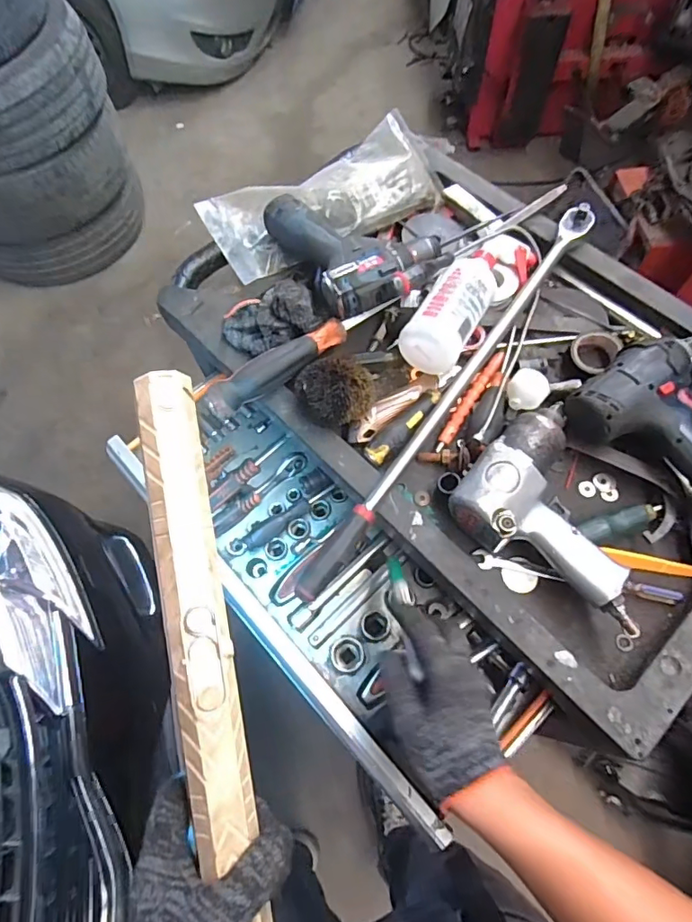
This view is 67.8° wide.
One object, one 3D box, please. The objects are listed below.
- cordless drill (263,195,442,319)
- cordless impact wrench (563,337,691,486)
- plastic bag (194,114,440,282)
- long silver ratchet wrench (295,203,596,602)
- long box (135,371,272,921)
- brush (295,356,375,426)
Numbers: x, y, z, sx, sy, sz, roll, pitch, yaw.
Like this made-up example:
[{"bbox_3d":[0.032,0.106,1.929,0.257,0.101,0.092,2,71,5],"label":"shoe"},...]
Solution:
[{"bbox_3d":[0.010,-0.270,0.640,0.149,0.058,0.225,-31,69,-10],"label":"cordless drill"},{"bbox_3d":[0.391,-0.037,0.529,0.203,0.075,0.249,-36,56,-12],"label":"cordless impact wrench"},{"bbox_3d":[-0.031,-0.363,0.706,0.322,0.044,0.157,-26,68,-8],"label":"plastic bag"},{"bbox_3d":[0.133,-0.091,0.593,0.035,0.033,0.594,32,72,15],"label":"long silver ratchet wrench"},{"bbox_3d":[-0.100,0.131,0.357,0.040,0.021,0.390,-10,84,-2],"label":"long box"},{"bbox_3d":[-0.013,-0.081,0.578,0.087,0.047,0.079,-12,67,-3],"label":"brush"}]

